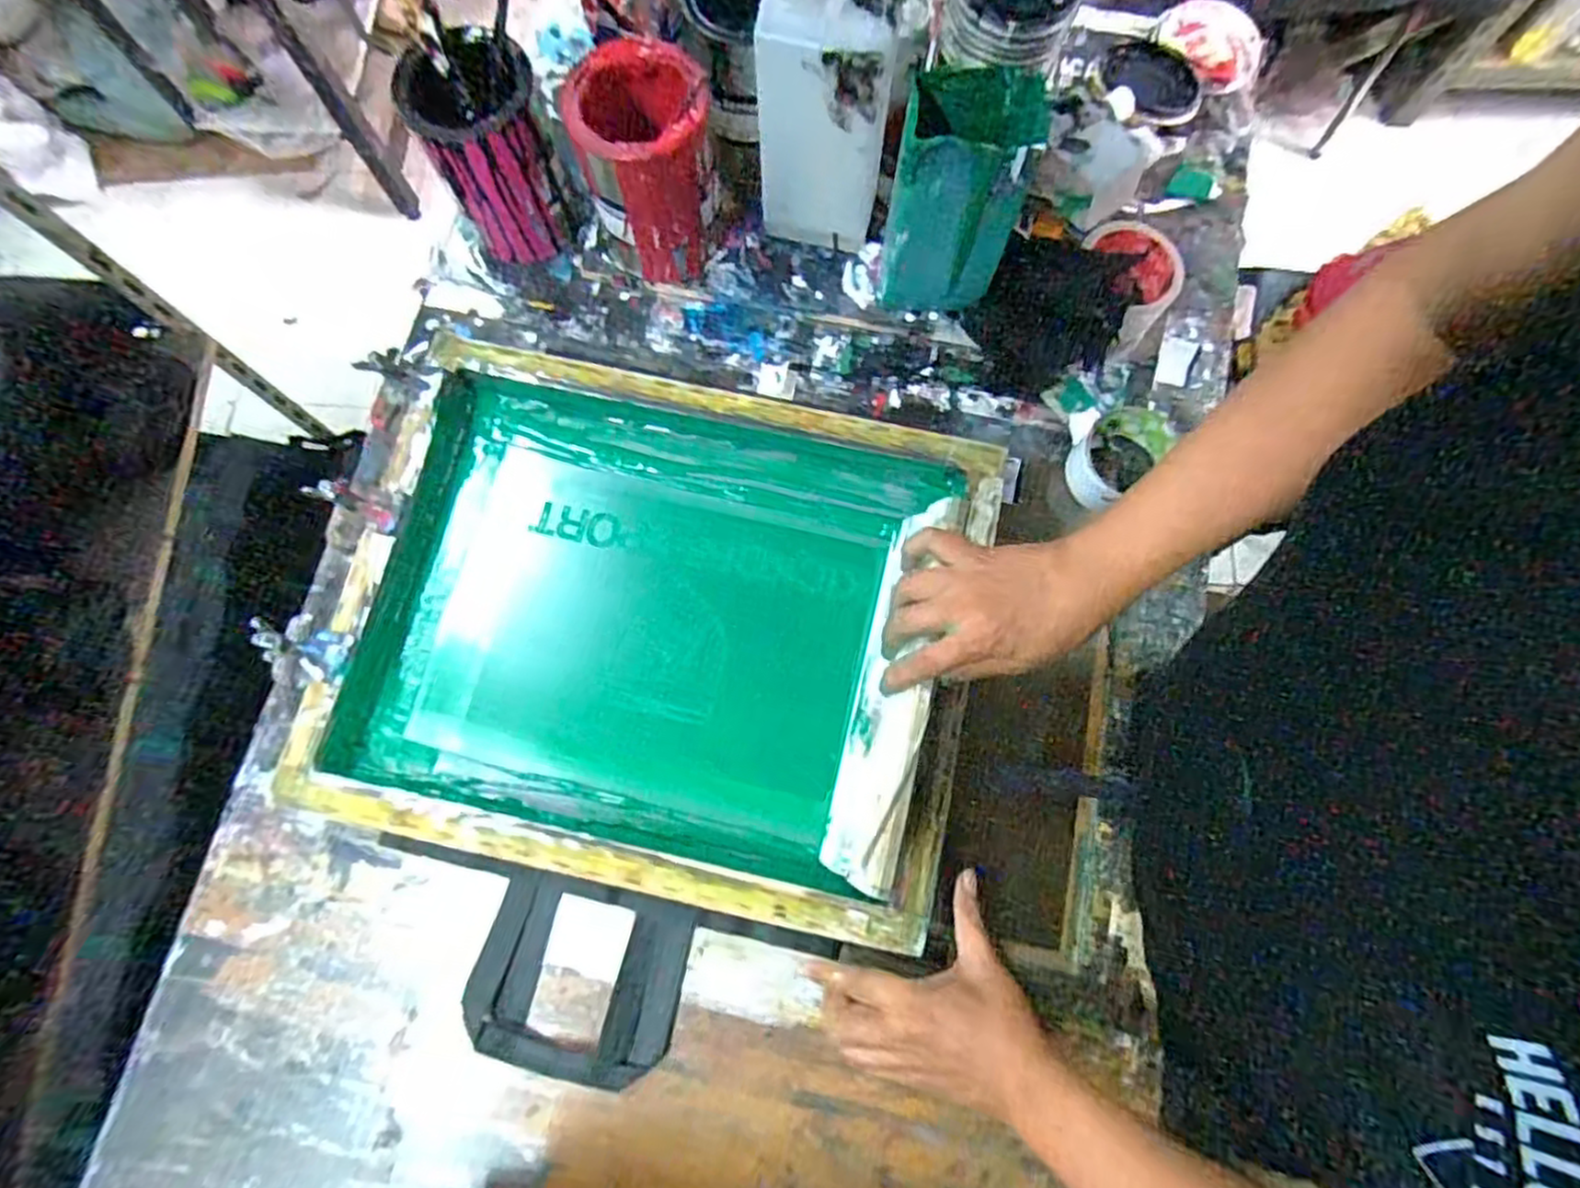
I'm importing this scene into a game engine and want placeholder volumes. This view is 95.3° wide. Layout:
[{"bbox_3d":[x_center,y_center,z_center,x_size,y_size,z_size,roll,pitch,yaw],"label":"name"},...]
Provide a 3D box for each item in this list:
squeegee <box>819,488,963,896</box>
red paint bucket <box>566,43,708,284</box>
[{"bbox_3d":[0.076,0.068,0.520,0.030,0.091,0.268,20,75,-21],"label":"squeegee"},{"bbox_3d":[-0.116,-0.354,0.620,0.110,0.165,0.116,-16,77,-2],"label":"red paint bucket"}]

